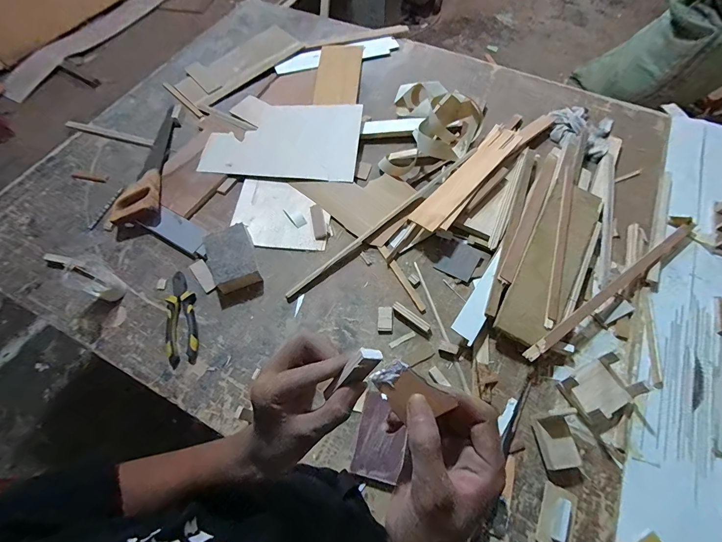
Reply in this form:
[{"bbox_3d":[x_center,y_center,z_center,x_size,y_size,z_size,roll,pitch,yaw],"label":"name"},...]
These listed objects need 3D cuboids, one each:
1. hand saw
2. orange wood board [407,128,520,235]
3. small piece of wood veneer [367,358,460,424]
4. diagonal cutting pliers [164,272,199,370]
[{"bbox_3d":[-0.528,-0.279,0.842,0.108,0.039,0.395,-7,63,-3],"label":"hand saw"},{"bbox_3d":[0.242,-0.217,0.768,0.069,0.010,0.365,35,66,26],"label":"orange wood board"},{"bbox_3d":[0.033,0.084,0.234,0.049,0.004,0.034,45,102,7],"label":"small piece of wood veneer"},{"bbox_3d":[-0.353,0.089,0.668,0.061,0.019,0.188,-11,63,-5],"label":"diagonal cutting pliers"}]

